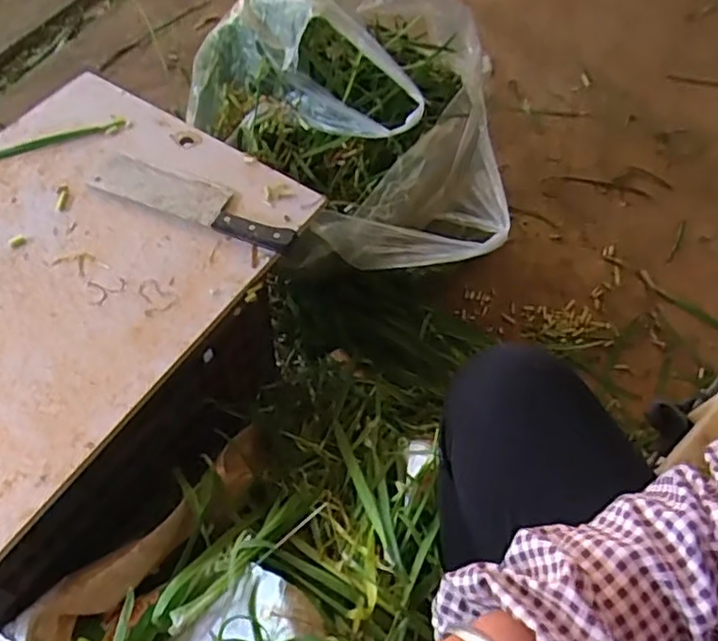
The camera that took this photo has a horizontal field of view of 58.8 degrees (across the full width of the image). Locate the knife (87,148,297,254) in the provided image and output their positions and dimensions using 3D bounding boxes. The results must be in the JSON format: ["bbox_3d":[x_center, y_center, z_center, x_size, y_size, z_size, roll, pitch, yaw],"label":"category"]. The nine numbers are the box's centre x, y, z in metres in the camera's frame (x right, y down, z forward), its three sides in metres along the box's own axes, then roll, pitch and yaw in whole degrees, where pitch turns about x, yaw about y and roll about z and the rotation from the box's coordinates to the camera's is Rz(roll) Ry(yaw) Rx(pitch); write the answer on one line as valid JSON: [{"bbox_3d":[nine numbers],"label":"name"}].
[{"bbox_3d":[-0.202,-0.148,0.761,0.277,0.024,0.064,23,61,10],"label":"knife"}]

